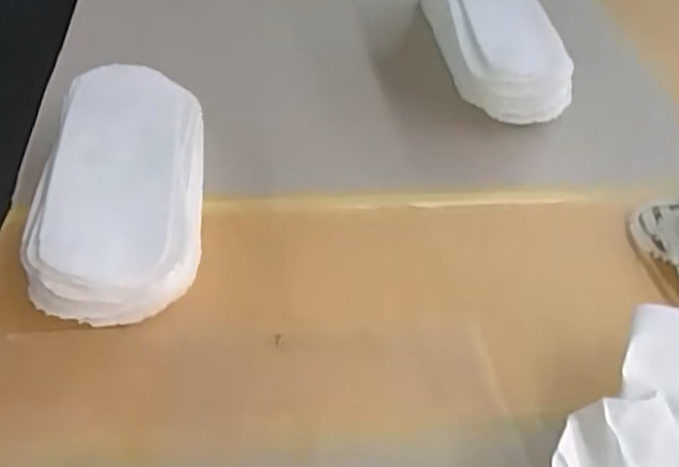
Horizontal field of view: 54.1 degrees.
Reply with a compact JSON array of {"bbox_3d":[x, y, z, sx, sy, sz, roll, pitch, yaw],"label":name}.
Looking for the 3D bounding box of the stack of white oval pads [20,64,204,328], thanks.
[{"bbox_3d":[-0.132,-0.028,0.420,0.089,0.053,0.193,-1,46,-6],"label":"stack of white oval pads"}]

